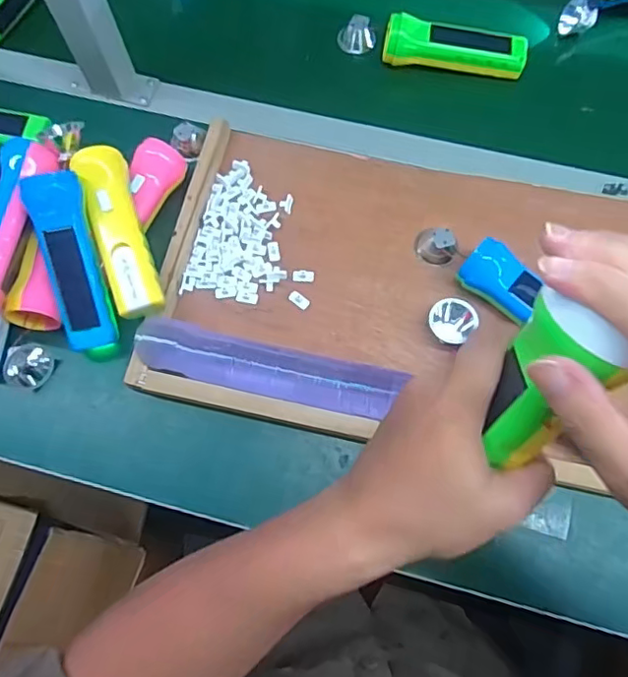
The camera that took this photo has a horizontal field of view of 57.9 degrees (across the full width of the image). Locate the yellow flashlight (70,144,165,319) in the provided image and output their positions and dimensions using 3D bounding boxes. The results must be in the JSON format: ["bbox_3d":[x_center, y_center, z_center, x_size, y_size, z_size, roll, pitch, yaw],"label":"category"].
[{"bbox_3d":[-0.178,-0.099,0.519,0.041,0.039,0.160,-17,85,-6],"label":"yellow flashlight"}]

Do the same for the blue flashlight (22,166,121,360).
[{"bbox_3d":[-0.214,-0.060,0.509,0.045,0.035,0.170,-11,106,-4],"label":"blue flashlight"}]

